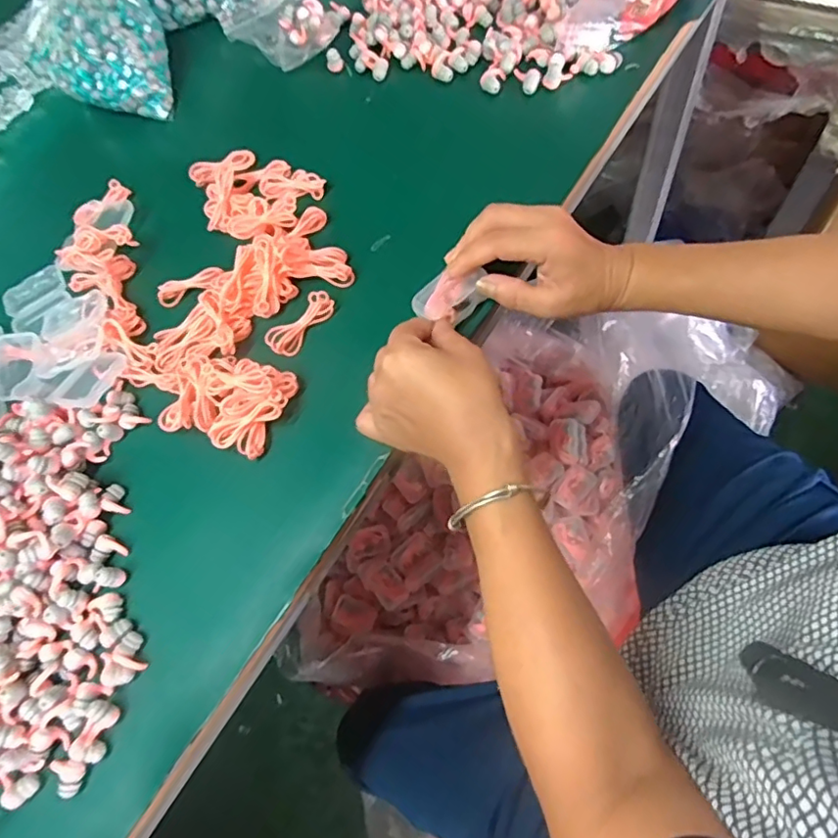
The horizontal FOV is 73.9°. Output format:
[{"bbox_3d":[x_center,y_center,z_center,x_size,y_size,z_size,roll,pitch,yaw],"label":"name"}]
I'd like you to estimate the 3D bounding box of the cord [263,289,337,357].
[{"bbox_3d":[-0.093,-0.076,0.428,0.029,0.015,0.058,34,78,21],"label":"cord"}]

